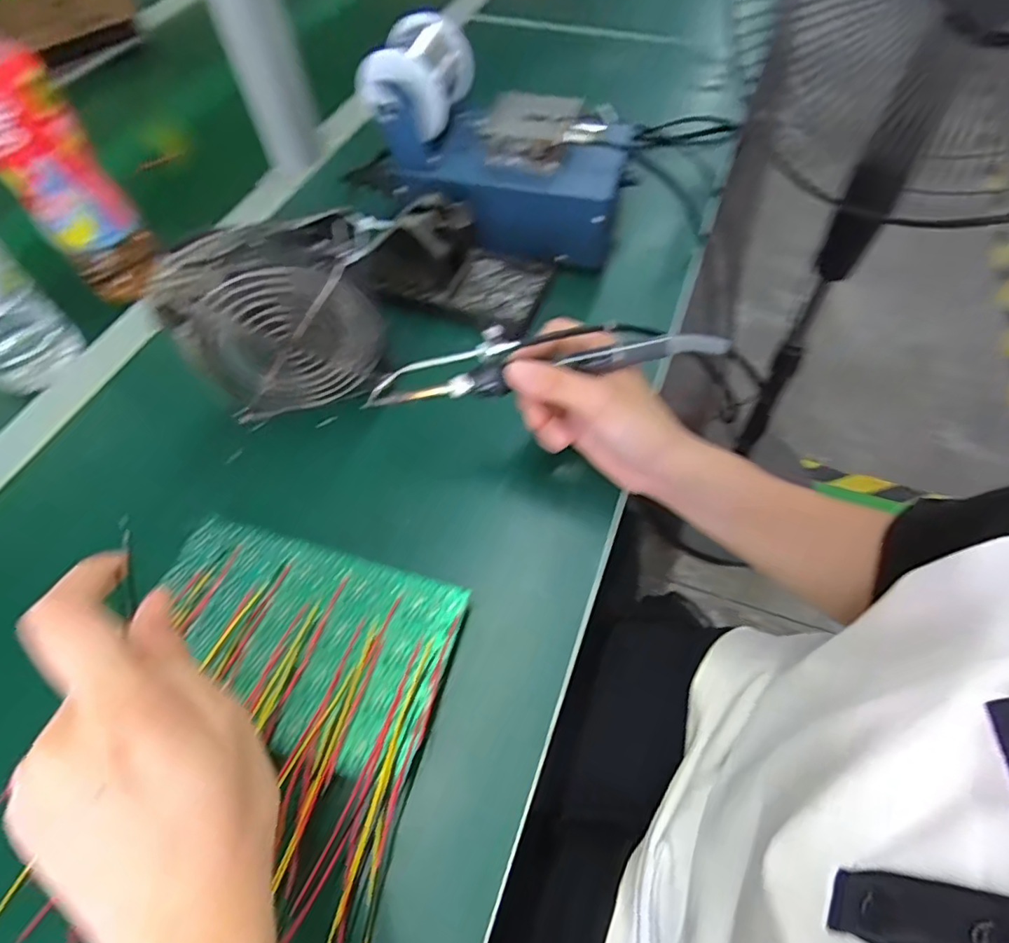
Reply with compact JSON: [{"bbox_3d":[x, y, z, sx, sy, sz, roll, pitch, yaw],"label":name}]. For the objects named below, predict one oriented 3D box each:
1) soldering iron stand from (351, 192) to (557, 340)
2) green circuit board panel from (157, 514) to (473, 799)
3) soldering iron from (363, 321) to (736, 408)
[{"bbox_3d":[-0.035,-0.168,0.433,0.132,0.065,0.077,15,59,12],"label":"soldering iron stand"},{"bbox_3d":[-0.117,0.090,0.306,0.170,0.006,0.102,13,59,11],"label":"green circuit board panel"},{"bbox_3d":[0.020,-0.065,0.328,0.210,0.034,0.024,-5,57,6],"label":"soldering iron"}]

